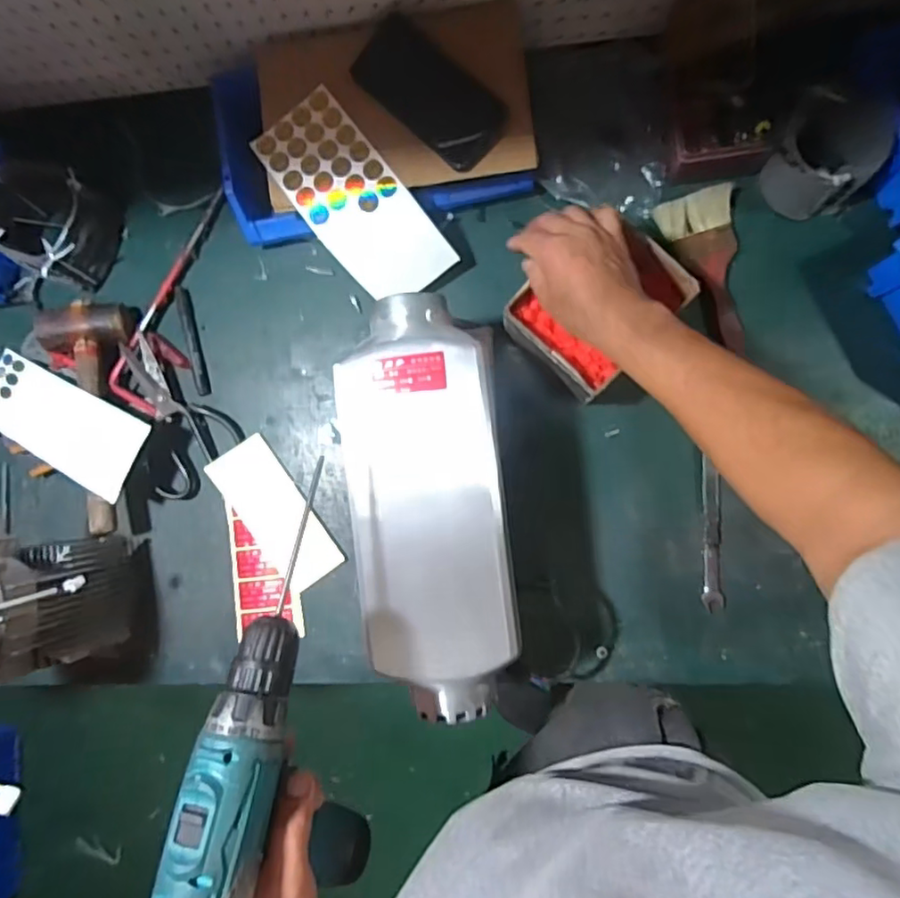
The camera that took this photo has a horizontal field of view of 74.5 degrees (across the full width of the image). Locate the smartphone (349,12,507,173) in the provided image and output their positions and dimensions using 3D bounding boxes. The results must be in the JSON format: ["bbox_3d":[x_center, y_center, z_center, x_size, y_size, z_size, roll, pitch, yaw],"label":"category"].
[{"bbox_3d":[-0.022,-0.373,0.618,0.162,0.015,0.079,42,102,-3],"label":"smartphone"}]

